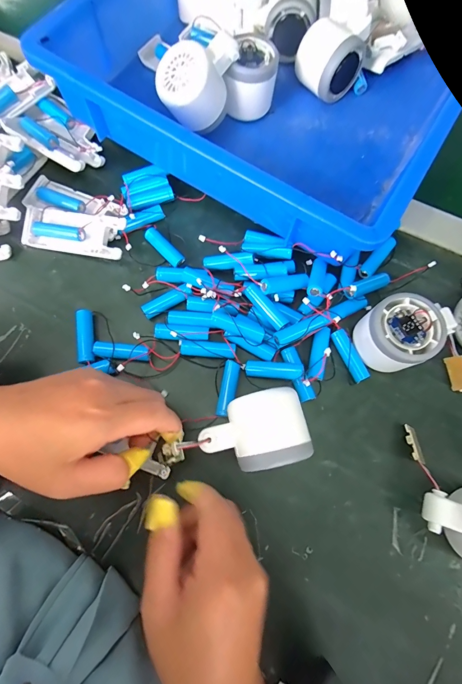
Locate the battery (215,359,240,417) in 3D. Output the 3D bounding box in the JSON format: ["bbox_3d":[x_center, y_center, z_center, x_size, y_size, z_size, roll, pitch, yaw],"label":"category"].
[{"bbox_3d":[-0.003,0.042,0.286,0.013,0.013,0.050,12,75,2],"label":"battery"}]

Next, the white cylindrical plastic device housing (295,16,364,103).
[{"bbox_3d":[0.109,-0.311,0.352,0.056,0.061,0.054,-38,79,-10],"label":"white cylindrical plastic device housing"}]

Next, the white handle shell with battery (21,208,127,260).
[{"bbox_3d":[-0.154,-0.108,0.318,0.100,0.026,0.037,12,75,2],"label":"white handle shell with battery"}]

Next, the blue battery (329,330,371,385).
[{"bbox_3d":[0.111,0.013,0.298,0.016,0.013,0.050,-24,76,-7],"label":"blue battery"}]

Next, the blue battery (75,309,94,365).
[{"bbox_3d":[-0.135,-0.005,0.295,0.013,0.015,0.050,-10,75,-4],"label":"blue battery"}]

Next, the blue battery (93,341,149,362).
[{"bbox_3d":[-0.100,0.009,0.289,0.049,0.014,0.014,6,75,1],"label":"blue battery"}]

